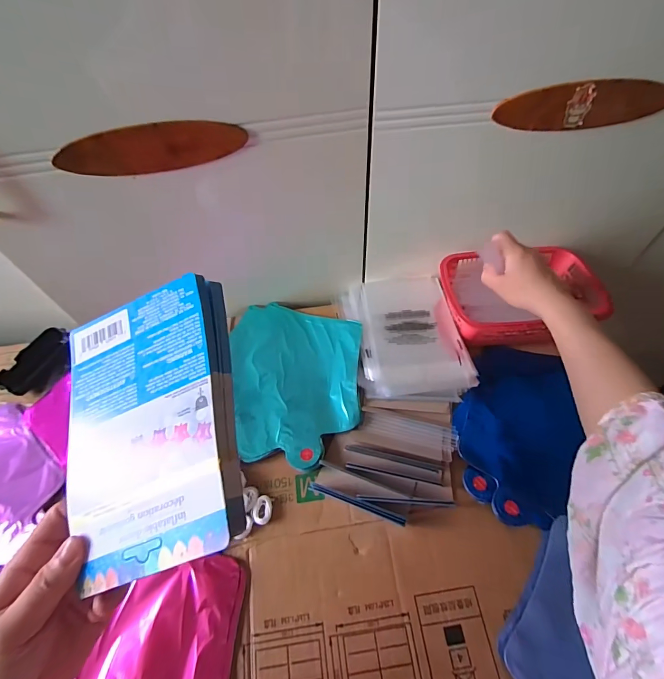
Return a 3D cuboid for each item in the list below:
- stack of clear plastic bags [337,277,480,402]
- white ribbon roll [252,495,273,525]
[{"bbox_3d":[0.105,-0.011,0.553,0.158,0.024,0.212,-9,57,-3],"label":"stack of clear plastic bags"},{"bbox_3d":[-0.081,0.200,0.442,0.021,0.009,0.031,-1,57,2],"label":"white ribbon roll"}]

